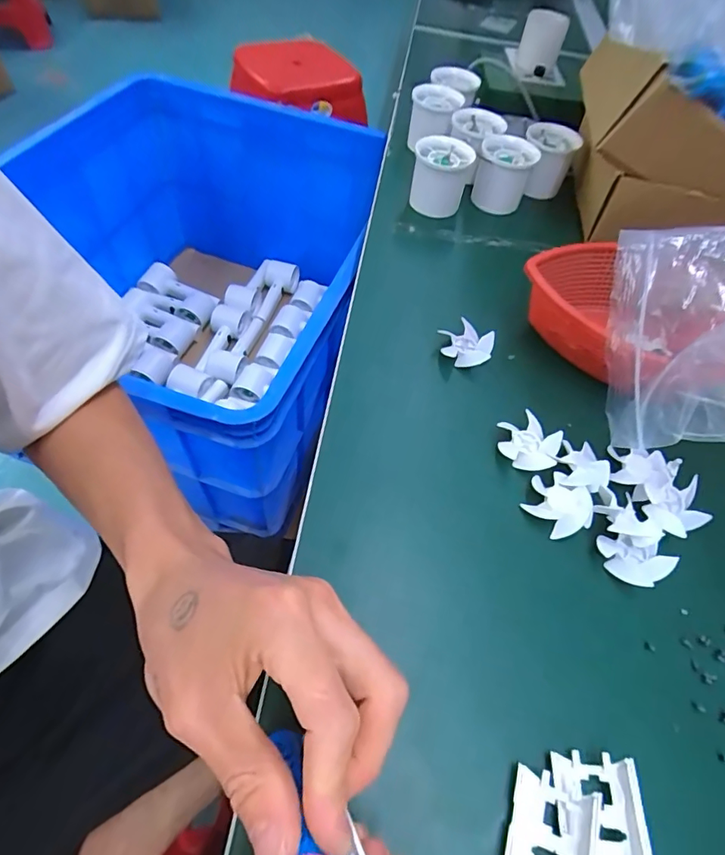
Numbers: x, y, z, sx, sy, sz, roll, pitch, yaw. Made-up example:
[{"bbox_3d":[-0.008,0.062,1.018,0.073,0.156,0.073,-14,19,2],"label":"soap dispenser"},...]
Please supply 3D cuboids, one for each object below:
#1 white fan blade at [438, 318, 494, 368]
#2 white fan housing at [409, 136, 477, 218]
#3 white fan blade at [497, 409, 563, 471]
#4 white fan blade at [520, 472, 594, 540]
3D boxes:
[{"bbox_3d":[0.078,-0.063,0.367,0.039,0.019,0.036,9,55,2],"label":"white fan blade"},{"bbox_3d":[0.074,-0.237,0.461,0.054,0.055,0.054,12,55,4],"label":"white fan housing"},{"bbox_3d":[0.109,0.010,0.317,0.041,0.013,0.035,39,61,21],"label":"white fan blade"},{"bbox_3d":[0.120,0.048,0.295,0.039,0.016,0.032,36,60,19],"label":"white fan blade"}]

